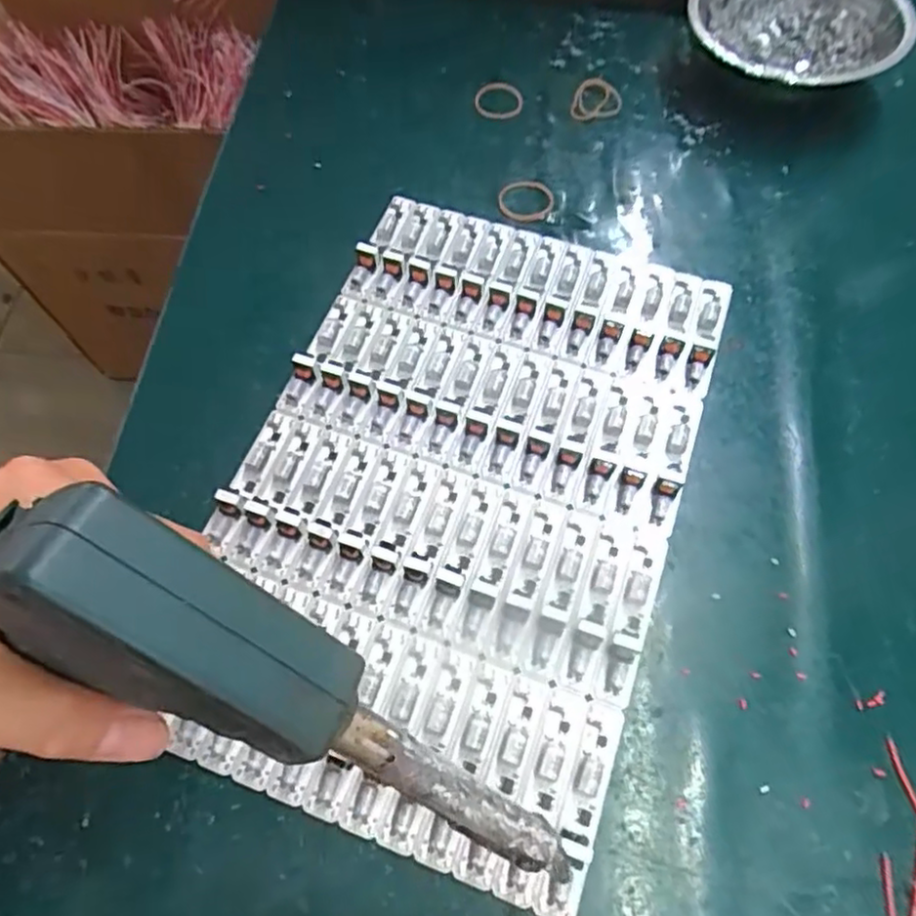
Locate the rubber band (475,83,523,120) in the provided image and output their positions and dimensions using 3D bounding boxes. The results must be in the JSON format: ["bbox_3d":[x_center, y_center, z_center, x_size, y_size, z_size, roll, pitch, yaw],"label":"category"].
[{"bbox_3d":[0.025,-0.225,0.413,0.032,0.007,0.027,13,65,8],"label":"rubber band"}]

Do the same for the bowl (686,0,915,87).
[{"bbox_3d":[0.200,-0.253,0.402,0.119,0.041,0.116,-1,64,2],"label":"bowl"}]

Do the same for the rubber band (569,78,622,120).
[{"bbox_3d":[0.088,-0.223,0.410,0.028,0.004,0.038,22,67,12],"label":"rubber band"}]

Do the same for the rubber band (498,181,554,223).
[{"bbox_3d":[0.039,-0.147,0.377,0.031,0.006,0.032,-1,64,2],"label":"rubber band"}]

